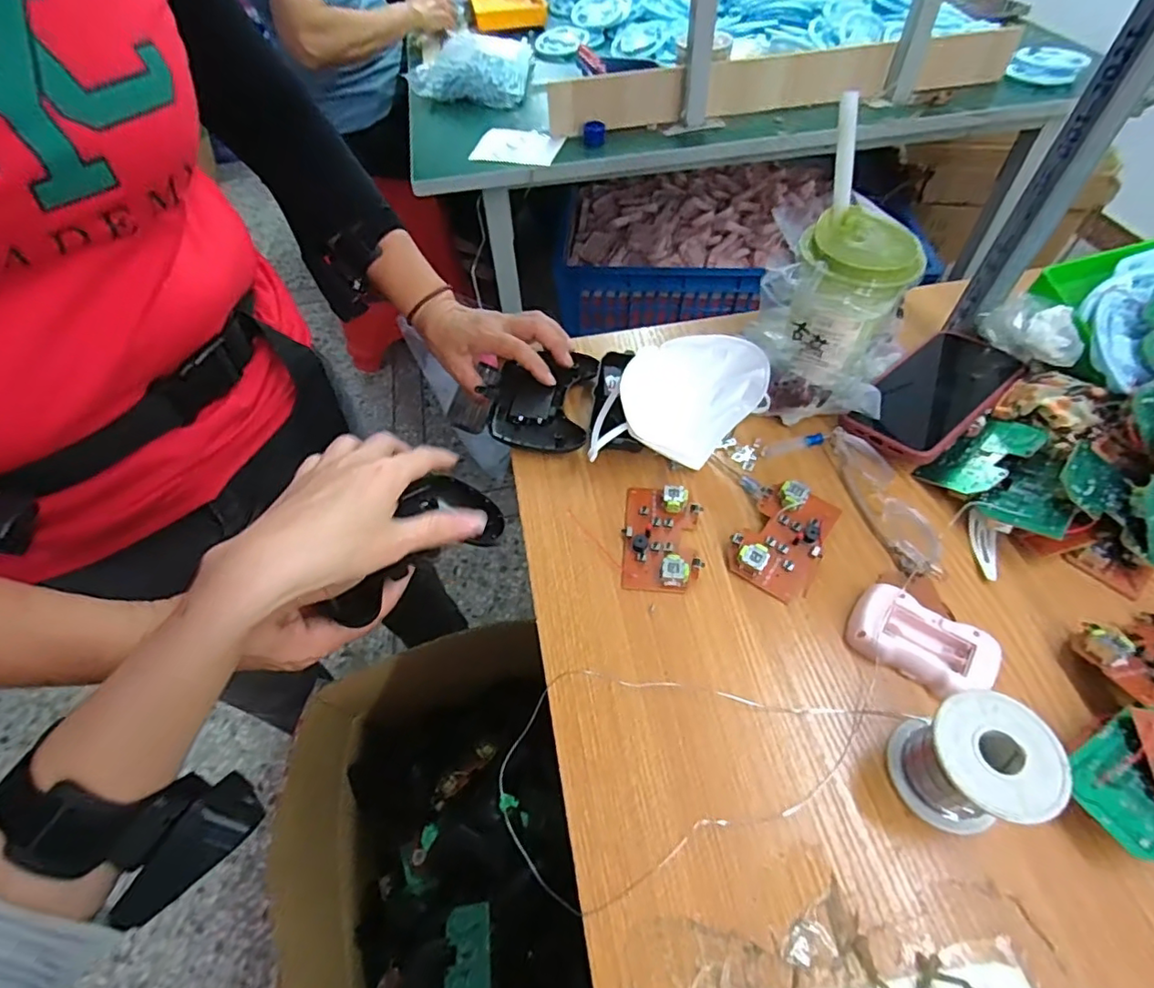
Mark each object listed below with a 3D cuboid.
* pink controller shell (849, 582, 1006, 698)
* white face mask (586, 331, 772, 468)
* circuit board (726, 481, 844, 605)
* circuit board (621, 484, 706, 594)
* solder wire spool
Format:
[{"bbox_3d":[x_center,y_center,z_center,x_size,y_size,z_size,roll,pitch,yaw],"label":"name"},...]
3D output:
[{"bbox_3d":[0.230,0.101,0.381,0.087,0.022,0.051,25,59,20],"label":"pink controller shell"},{"bbox_3d":[0.081,-0.078,0.475,0.151,0.080,0.098,-7,54,-2],"label":"white face mask"},{"bbox_3d":[0.157,0.033,0.431,0.060,0.020,0.088,26,60,20],"label":"circuit board"},{"bbox_3d":[0.066,0.031,0.440,0.058,0.015,0.089,2,54,5],"label":"circuit board"},{"bbox_3d":[0.219,0.151,0.319,0.061,0.066,0.061,-2,54,2],"label":"solder wire spool"}]

